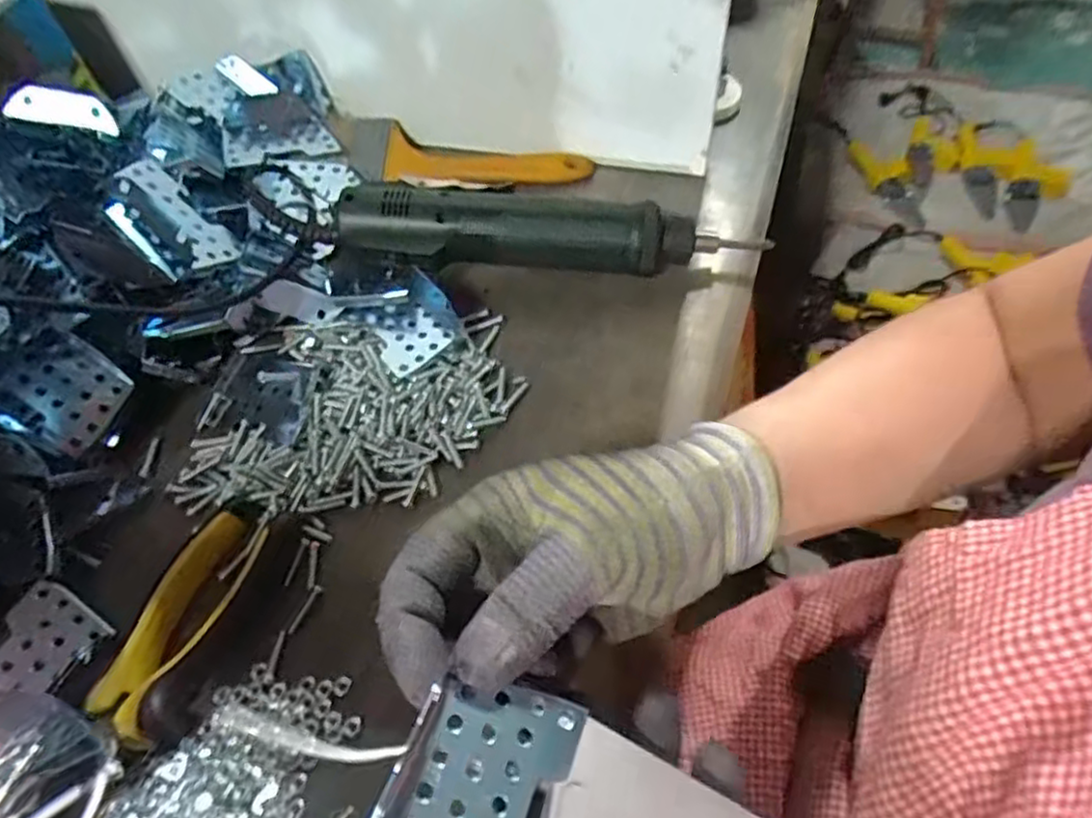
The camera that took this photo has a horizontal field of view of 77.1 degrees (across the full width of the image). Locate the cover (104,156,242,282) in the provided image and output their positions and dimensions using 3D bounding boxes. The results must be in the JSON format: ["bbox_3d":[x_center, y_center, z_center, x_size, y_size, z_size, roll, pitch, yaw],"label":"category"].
[{"bbox_3d":[-0.199,-0.101,0.363,0.066,0.022,0.058,45,32,-14],"label":"cover"}]

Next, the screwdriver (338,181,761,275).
[{"bbox_3d":[0.003,-0.104,0.400,0.242,0.045,0.052,2,55,4],"label":"screwdriver"}]

